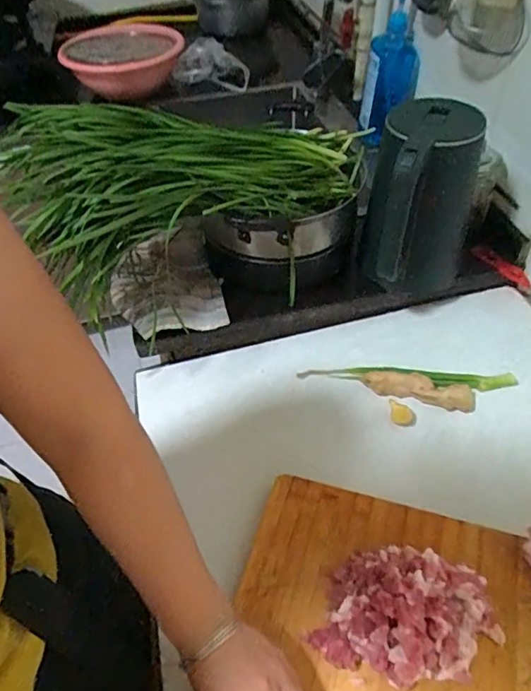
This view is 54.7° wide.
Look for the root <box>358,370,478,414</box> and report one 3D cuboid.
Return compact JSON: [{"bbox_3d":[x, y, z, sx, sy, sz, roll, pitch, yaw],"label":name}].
[{"bbox_3d":[0.200,0.056,0.667,0.141,0.026,0.029,11,48,15],"label":"root"}]

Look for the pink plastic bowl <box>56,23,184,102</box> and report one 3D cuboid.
[{"bbox_3d":[-0.325,-0.715,1.266,0.224,0.092,0.270,20,51,22],"label":"pink plastic bowl"}]

